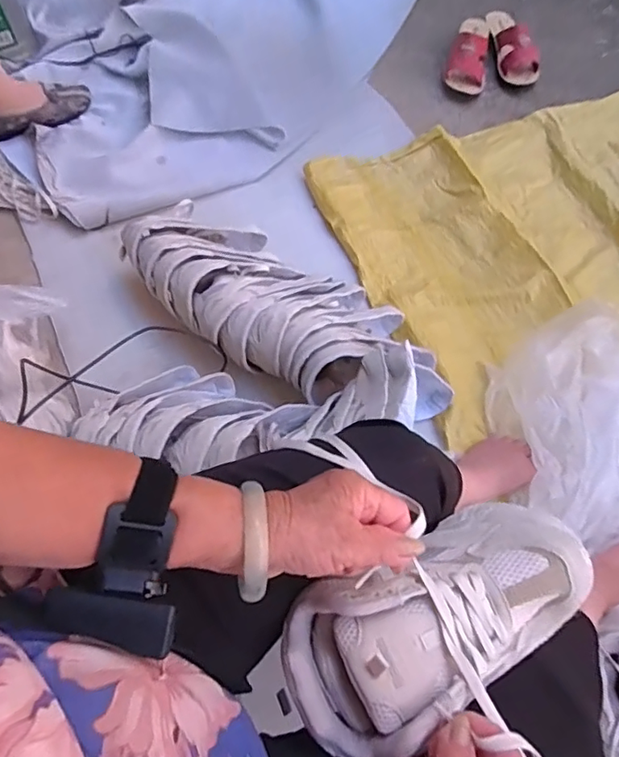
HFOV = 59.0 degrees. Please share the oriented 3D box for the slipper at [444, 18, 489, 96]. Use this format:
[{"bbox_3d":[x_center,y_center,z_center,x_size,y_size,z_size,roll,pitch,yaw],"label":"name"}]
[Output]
[{"bbox_3d":[0.343,-0.701,1.178,0.085,0.065,0.201,12,67,7],"label":"slipper"}]

